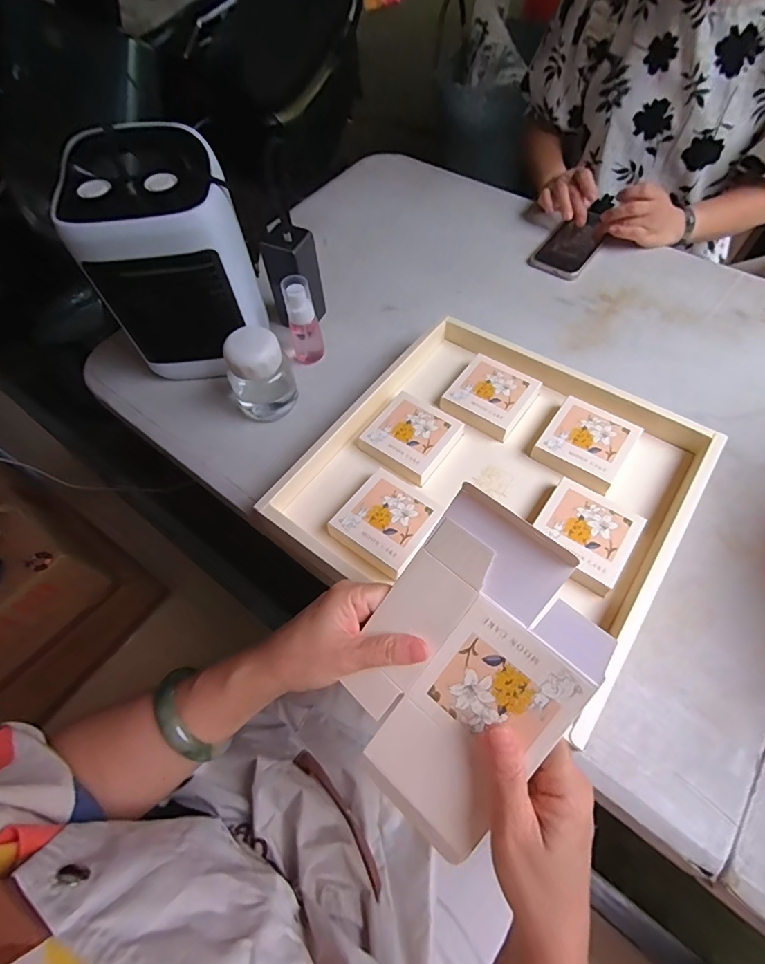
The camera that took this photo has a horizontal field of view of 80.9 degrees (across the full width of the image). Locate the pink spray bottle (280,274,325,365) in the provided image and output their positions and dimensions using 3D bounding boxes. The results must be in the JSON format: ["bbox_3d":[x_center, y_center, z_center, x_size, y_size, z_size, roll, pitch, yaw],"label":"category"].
[{"bbox_3d":[-0.104,-0.205,0.579,0.042,0.117,0.035,-14,60,-5],"label":"pink spray bottle"}]

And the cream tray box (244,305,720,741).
[{"bbox_3d":[0.126,-0.005,0.482,0.342,0.065,0.360,32,67,20],"label":"cream tray box"}]

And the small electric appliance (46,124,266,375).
[{"bbox_3d":[-0.235,-0.237,0.528,0.161,0.244,0.118,-10,60,-2],"label":"small electric appliance"}]

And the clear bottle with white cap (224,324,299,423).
[{"bbox_3d":[-0.146,-0.127,0.541,0.079,0.104,0.059,-27,62,-12],"label":"clear bottle with white cap"}]

